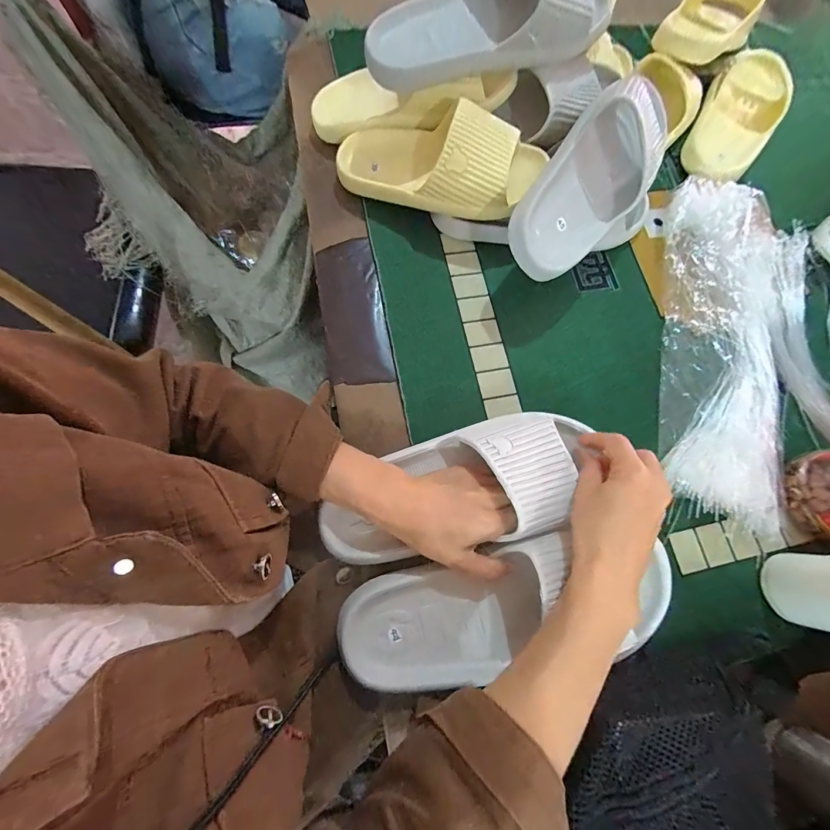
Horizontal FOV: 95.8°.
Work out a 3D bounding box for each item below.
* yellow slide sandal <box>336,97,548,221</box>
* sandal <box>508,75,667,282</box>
[{"bbox_3d":[0.022,-0.281,0.409,0.223,0.081,0.092,13,72,-1],"label":"yellow slide sandal"},{"bbox_3d":[0.180,-0.243,0.391,0.104,0.088,0.240,46,72,-26],"label":"sandal"}]

